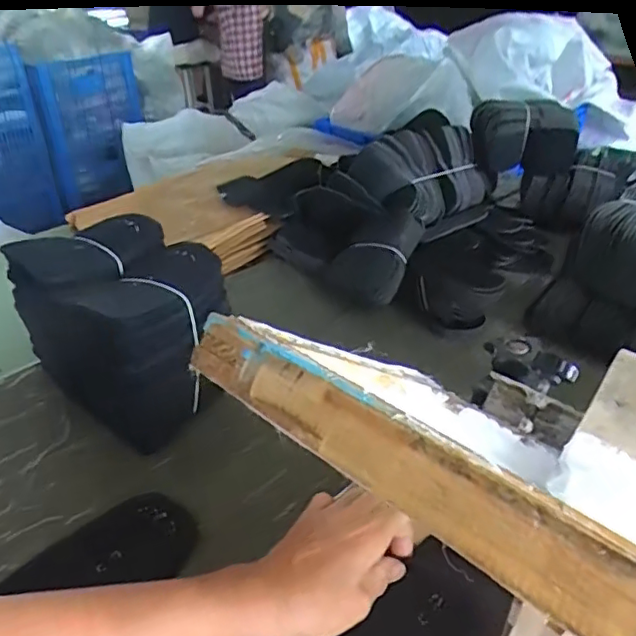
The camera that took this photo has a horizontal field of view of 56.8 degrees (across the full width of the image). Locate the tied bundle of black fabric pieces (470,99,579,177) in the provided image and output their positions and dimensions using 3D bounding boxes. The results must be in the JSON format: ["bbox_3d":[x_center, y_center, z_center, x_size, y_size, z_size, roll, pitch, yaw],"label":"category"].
[{"bbox_3d":[0.354,-0.316,1.023,0.166,0.103,0.102,0,32,3],"label":"tied bundle of black fabric pieces"}]

